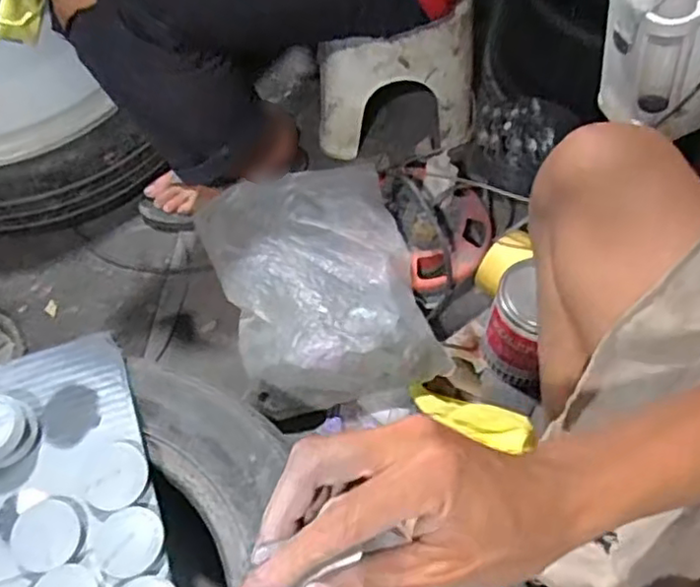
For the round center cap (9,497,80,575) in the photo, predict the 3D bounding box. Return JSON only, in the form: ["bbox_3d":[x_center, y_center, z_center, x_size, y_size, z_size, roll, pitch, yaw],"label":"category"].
[{"bbox_3d":[-0.262,0.208,0.571,0.059,0.010,0.055,-1,55,1],"label":"round center cap"}]

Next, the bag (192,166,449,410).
[{"bbox_3d":[-0.040,-0.017,0.810,0.224,0.131,0.298,-18,57,-11],"label":"bag"}]

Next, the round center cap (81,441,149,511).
[{"bbox_3d":[-0.208,0.162,0.588,0.054,0.011,0.056,-1,55,1],"label":"round center cap"}]

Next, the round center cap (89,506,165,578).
[{"bbox_3d":[-0.192,0.211,0.566,0.061,0.009,0.055,13,56,10],"label":"round center cap"}]

